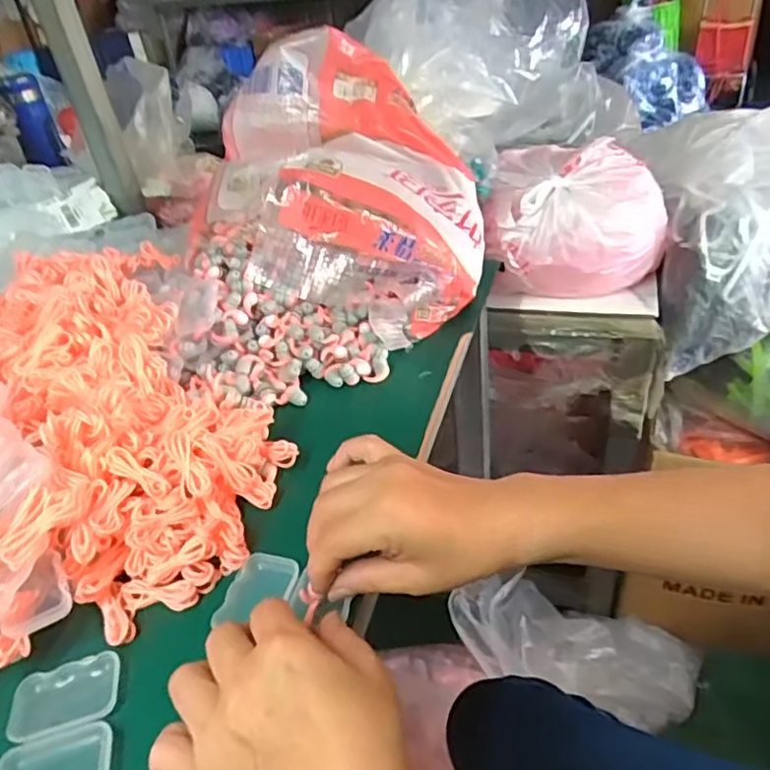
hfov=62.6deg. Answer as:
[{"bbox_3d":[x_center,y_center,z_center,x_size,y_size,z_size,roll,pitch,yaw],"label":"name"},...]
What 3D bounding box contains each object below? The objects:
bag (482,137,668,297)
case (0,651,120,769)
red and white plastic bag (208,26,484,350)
[{"bbox_3d":[0.225,-0.201,0.756,0.199,0.126,0.173,4,39,14],"label":"bag"},{"bbox_3d":[-0.165,0.177,0.322,0.053,0.008,0.076,-13,37,-7],"label":"case"},{"bbox_3d":[-0.042,-0.185,0.600,0.261,0.194,0.260,-3,37,7],"label":"red and white plastic bag"}]

